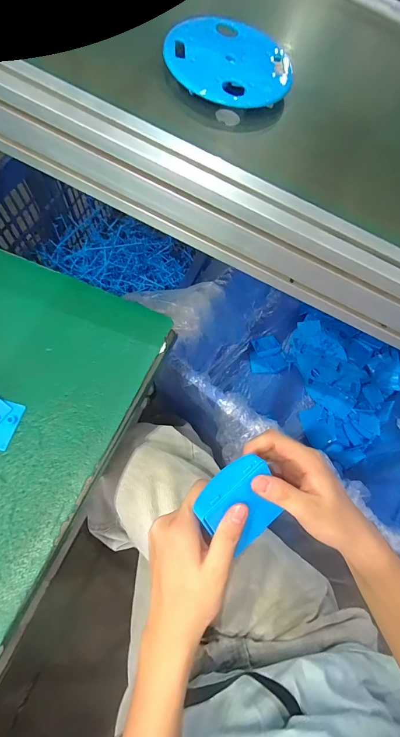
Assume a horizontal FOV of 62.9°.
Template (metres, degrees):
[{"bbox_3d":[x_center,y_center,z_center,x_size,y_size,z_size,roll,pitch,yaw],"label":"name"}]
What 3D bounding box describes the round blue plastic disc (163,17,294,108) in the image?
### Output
[{"bbox_3d":[0.033,-0.321,0.343,0.123,0.011,0.121,3,74,-12],"label":"round blue plastic disc"}]

